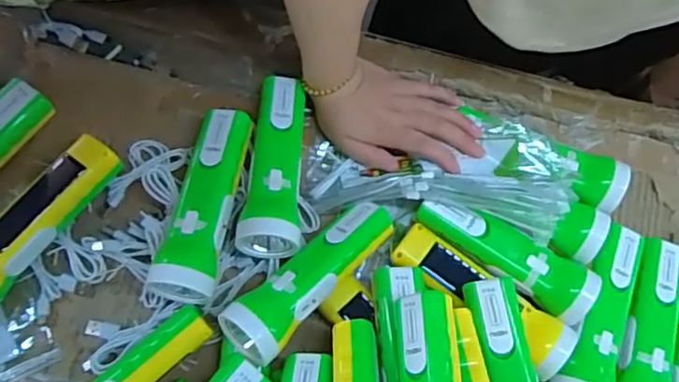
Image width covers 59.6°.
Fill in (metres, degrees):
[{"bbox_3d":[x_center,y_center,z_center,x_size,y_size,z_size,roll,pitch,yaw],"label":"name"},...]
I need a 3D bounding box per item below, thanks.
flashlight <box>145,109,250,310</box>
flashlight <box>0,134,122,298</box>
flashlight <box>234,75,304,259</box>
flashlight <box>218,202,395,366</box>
[{"bbox_3d":[-0.117,0.009,0.517,0.054,0.055,0.176,9,63,0],"label":"flashlight"},{"bbox_3d":[-0.263,0.024,0.505,0.056,0.055,0.175,36,78,8],"label":"flashlight"},{"bbox_3d":[-0.059,-0.027,0.529,0.050,0.059,0.169,1,75,-1],"label":"flashlight"},{"bbox_3d":[-0.020,0.068,0.497,0.056,0.048,0.169,45,62,10],"label":"flashlight"}]

